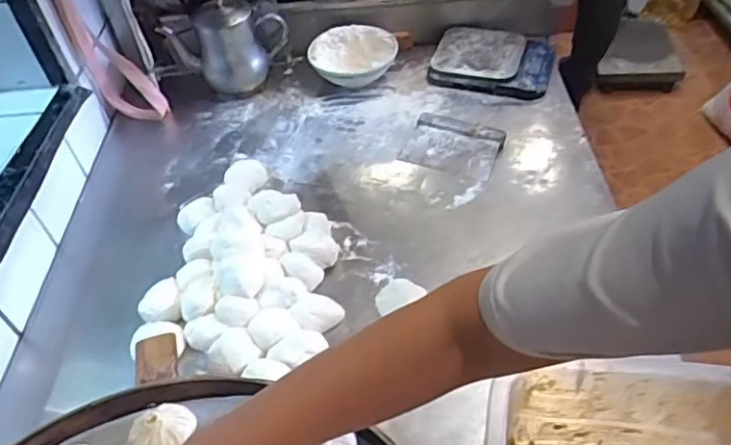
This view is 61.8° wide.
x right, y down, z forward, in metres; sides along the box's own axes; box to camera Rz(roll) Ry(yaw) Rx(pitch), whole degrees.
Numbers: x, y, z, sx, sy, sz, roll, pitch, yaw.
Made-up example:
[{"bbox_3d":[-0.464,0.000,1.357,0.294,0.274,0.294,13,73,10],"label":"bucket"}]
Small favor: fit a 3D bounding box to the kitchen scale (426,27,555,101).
[{"bbox_3d":[0.224,-0.287,1.081,0.202,0.033,0.156,15,50,19],"label":"kitchen scale"}]

